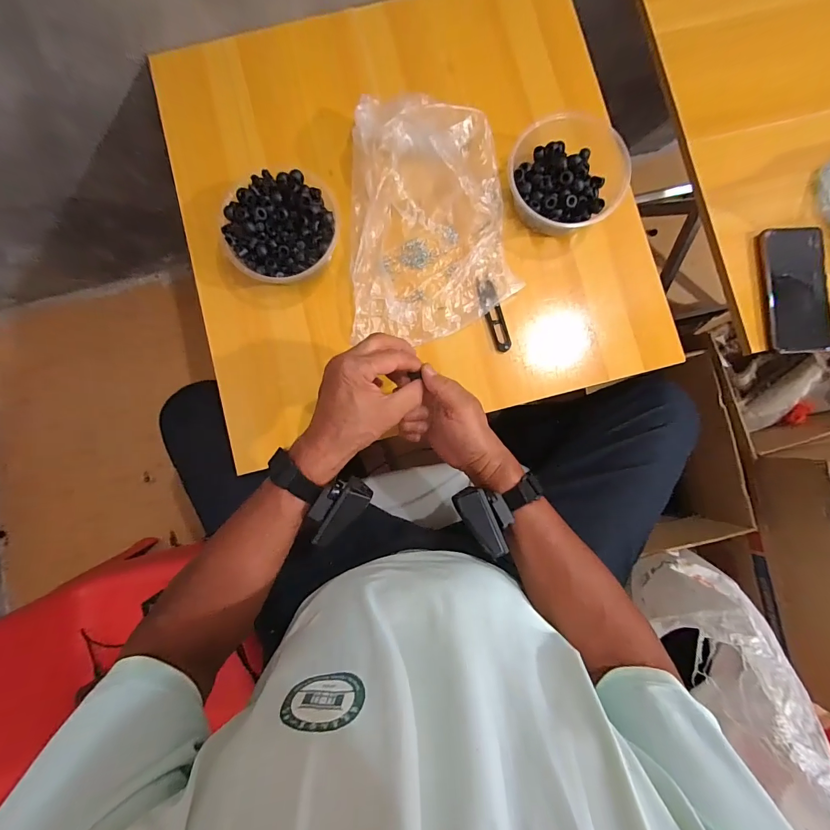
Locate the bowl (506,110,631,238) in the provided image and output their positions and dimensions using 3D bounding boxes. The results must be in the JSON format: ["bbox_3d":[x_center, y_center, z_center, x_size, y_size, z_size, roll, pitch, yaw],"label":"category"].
[{"bbox_3d":[0.193,-0.312,0.497,0.148,0.044,0.159,5,86,1],"label":"bowl"}]

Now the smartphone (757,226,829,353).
[{"bbox_3d":[0.493,-0.164,0.500,0.081,0.014,0.167,-5,86,1],"label":"smartphone"}]

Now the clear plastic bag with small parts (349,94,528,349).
[{"bbox_3d":[0.016,-0.242,0.485,0.206,0.069,0.287,-4,86,1],"label":"clear plastic bag with small parts"}]

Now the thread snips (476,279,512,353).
[{"bbox_3d":[0.103,-0.129,0.503,0.022,0.005,0.096,-17,86,0],"label":"thread snips"}]

